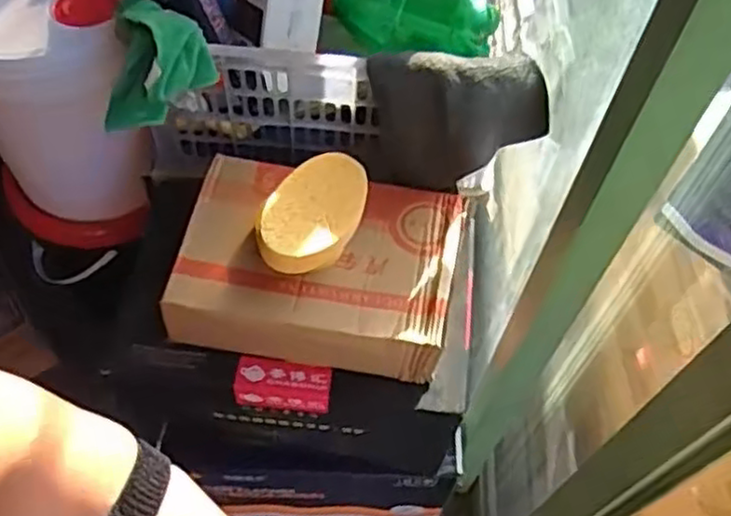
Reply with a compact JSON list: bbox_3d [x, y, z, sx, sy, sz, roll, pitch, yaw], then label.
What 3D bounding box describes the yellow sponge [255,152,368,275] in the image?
[{"bbox_3d":[-0.054,-0.043,0.774,0.090,0.056,0.137,21,59,10],"label":"yellow sponge"}]

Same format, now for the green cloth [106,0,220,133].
[{"bbox_3d":[-0.210,-0.207,0.761,0.101,0.070,0.129,2,57,-2],"label":"green cloth"}]

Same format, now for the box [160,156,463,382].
[{"bbox_3d":[-0.052,0.007,0.811,0.287,0.078,0.193,11,57,4],"label":"box"}]

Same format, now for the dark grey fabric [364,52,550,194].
[{"bbox_3d":[0.094,-0.147,0.800,0.176,0.134,0.082,-1,57,-4],"label":"dark grey fabric"}]

